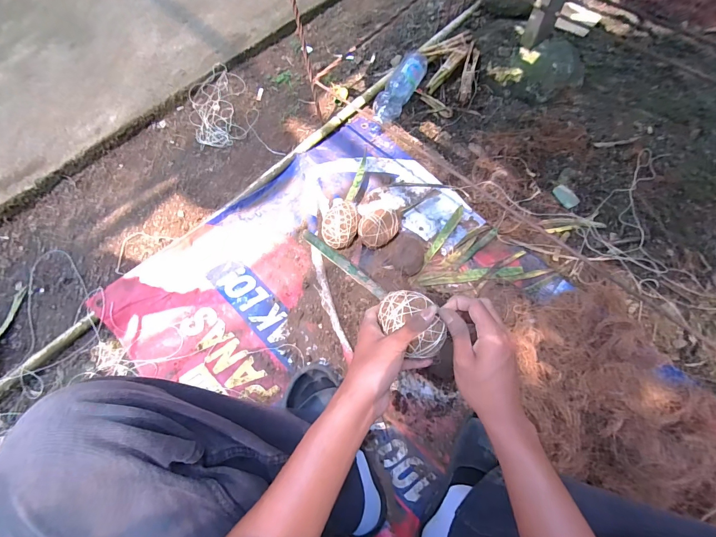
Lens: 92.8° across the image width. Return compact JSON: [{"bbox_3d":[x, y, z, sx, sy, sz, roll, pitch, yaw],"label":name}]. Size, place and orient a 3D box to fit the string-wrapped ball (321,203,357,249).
[{"bbox_3d":[-0.035,-0.085,0.694,0.071,0.070,0.086,0,66,3],"label":"string-wrapped ball"}]

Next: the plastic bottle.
[{"bbox_3d":[0.100,-0.444,0.845,0.069,0.065,0.235,29,71,15],"label":"plastic bottle"}]

